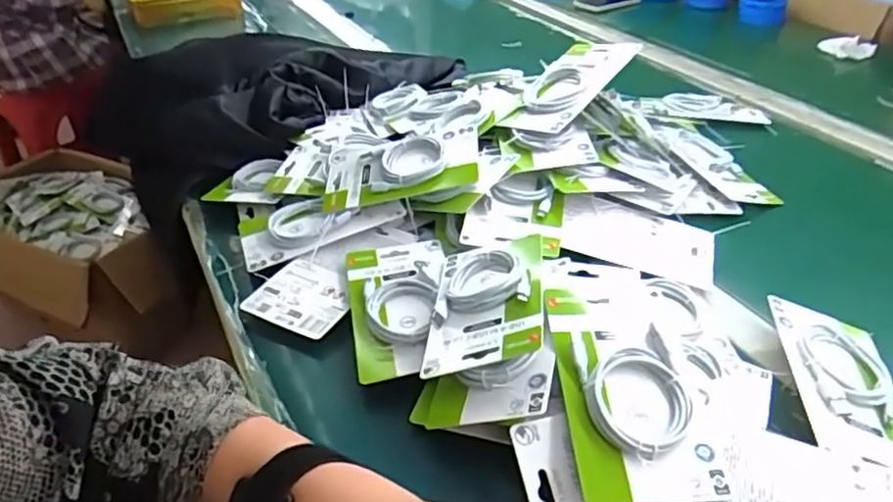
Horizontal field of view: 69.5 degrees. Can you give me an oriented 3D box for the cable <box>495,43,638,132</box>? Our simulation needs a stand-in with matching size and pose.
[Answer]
[{"bbox_3d":[0.143,-0.197,0.761,0.163,0.018,0.098,-45,40,-20],"label":"cable"}]

